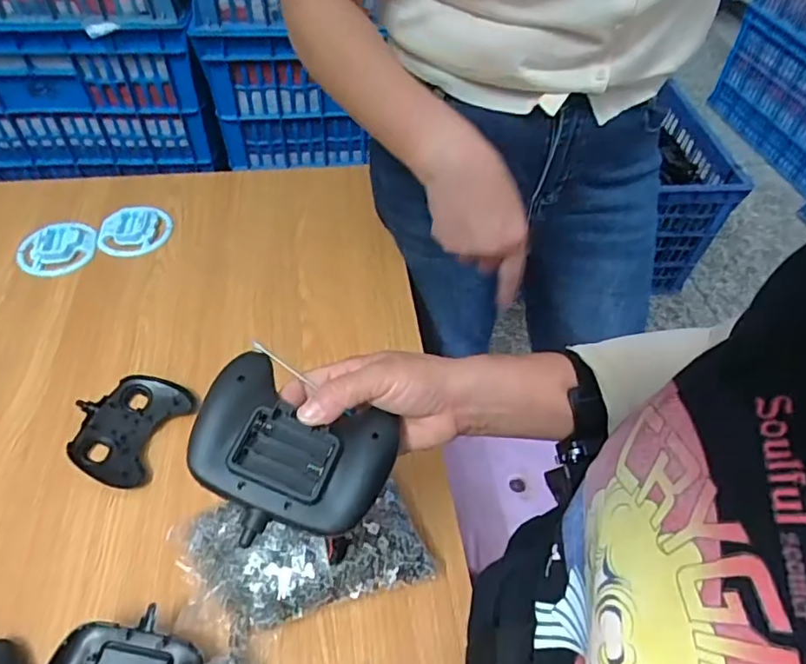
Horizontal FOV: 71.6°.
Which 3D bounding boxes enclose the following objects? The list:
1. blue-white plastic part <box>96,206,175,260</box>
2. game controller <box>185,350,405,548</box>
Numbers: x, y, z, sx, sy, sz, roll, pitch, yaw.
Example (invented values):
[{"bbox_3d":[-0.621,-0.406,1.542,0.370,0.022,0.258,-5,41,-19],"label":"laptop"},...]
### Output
[{"bbox_3d":[-0.357,-0.134,0.745,0.094,0.017,0.077,-19,53,-17],"label":"blue-white plastic part"},{"bbox_3d":[-0.073,0.078,0.351,0.119,0.034,0.095,28,65,1],"label":"game controller"}]

